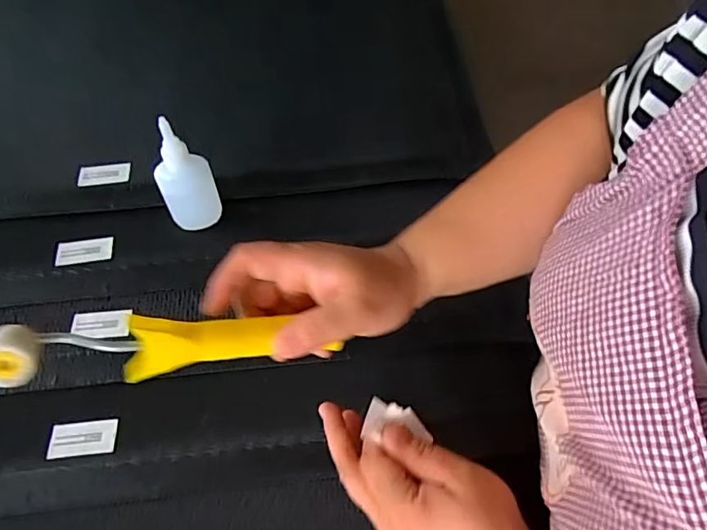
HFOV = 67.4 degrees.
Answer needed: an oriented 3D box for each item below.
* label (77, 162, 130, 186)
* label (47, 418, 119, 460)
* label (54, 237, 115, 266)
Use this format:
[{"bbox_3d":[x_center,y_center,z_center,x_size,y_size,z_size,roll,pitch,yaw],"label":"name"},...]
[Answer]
[{"bbox_3d":[-0.260,-0.095,0.550,0.050,0.008,0.029,-8,55,-6],"label":"label"},{"bbox_3d":[-0.211,0.135,0.413,0.050,0.004,0.026,-5,55,-3],"label":"label"},{"bbox_3d":[-0.256,-0.013,0.505,0.051,0.004,0.026,-7,65,-4],"label":"label"}]

